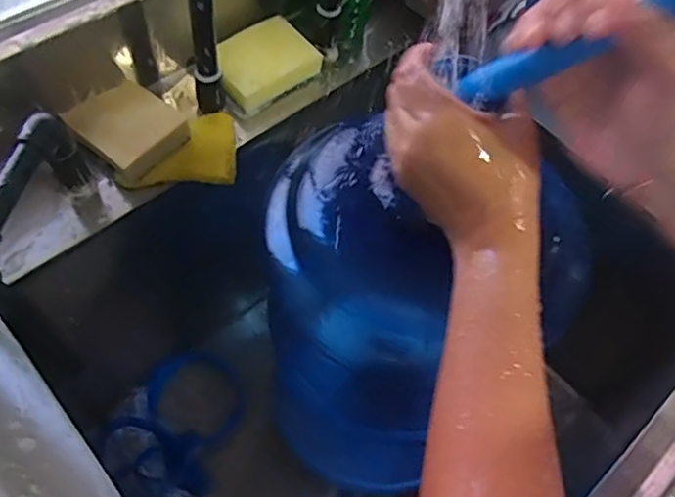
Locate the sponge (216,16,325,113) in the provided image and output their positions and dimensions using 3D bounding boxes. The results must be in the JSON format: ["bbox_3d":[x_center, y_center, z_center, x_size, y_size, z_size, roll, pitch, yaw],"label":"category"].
[{"bbox_3d":[-0.073,-0.191,0.613,0.072,0.035,0.108,38,63,18],"label":"sponge"}]

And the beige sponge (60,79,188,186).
[{"bbox_3d":[-0.198,-0.117,0.552,0.104,0.028,0.072,39,63,19],"label":"beige sponge"}]

